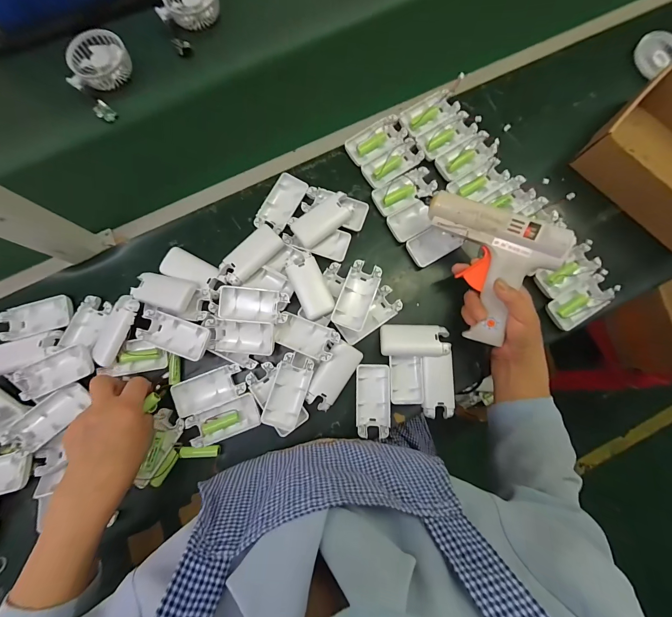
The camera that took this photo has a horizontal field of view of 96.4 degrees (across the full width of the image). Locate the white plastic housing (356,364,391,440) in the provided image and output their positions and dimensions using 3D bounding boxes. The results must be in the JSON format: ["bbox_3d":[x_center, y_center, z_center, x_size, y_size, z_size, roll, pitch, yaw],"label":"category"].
[{"bbox_3d":[0.051,0.125,0.412,0.045,0.013,0.094,0,81,-1],"label":"white plastic housing"}]

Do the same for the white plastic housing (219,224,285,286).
[{"bbox_3d":[-0.121,-0.076,0.430,0.044,0.018,0.095,43,83,5],"label":"white plastic housing"}]

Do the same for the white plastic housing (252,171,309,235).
[{"bbox_3d":[-0.082,-0.157,0.454,0.047,0.013,0.095,28,82,3],"label":"white plastic housing"}]

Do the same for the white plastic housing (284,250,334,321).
[{"bbox_3d":[-0.037,-0.031,0.421,0.043,0.018,0.088,-23,82,-5],"label":"white plastic housing"}]

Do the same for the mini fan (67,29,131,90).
[{"bbox_3d":[-0.390,-0.410,0.497,0.093,0.029,0.089,0,81,-1],"label":"mini fan"}]

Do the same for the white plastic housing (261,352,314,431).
[{"bbox_3d":[-0.062,0.111,0.397,0.046,0.018,0.096,17,81,2],"label":"white plastic housing"}]

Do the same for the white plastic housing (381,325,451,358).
[{"bbox_3d":[0.109,0.045,0.418,0.091,0.019,0.043,1,81,-1],"label":"white plastic housing"}]

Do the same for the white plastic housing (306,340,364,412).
[{"bbox_3d":[-0.004,0.092,0.407,0.047,0.010,0.095,33,84,-18],"label":"white plastic housing"}]

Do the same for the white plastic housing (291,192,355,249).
[{"bbox_3d":[-0.019,-0.130,0.440,0.091,0.018,0.045,-36,83,-6],"label":"white plastic housing"}]

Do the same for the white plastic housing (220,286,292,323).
[{"bbox_3d":[-0.114,-0.005,0.415,0.094,0.017,0.047,8,81,0],"label":"white plastic housing"}]

